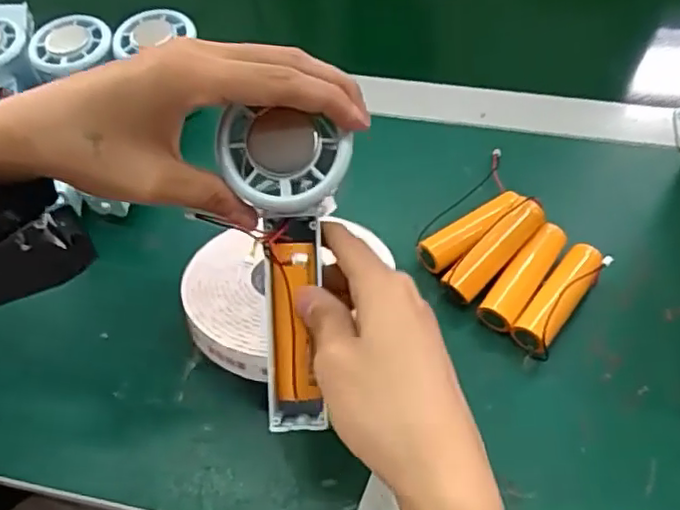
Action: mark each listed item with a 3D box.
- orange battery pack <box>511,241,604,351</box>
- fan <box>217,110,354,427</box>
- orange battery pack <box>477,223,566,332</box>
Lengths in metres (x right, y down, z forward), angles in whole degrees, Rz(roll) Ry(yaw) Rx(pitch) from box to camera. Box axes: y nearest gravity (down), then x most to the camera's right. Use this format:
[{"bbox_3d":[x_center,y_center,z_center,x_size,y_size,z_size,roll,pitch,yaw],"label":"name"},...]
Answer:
[{"bbox_3d":[0.126,0.023,0.359,0.021,0.016,0.071,34,77,22],"label":"orange battery pack"},{"bbox_3d":[-0.021,0.009,0.286,0.053,0.027,0.146,-3,99,1],"label":"fan"},{"bbox_3d":[0.111,0.013,0.373,0.021,0.022,0.071,34,65,22],"label":"orange battery pack"}]

